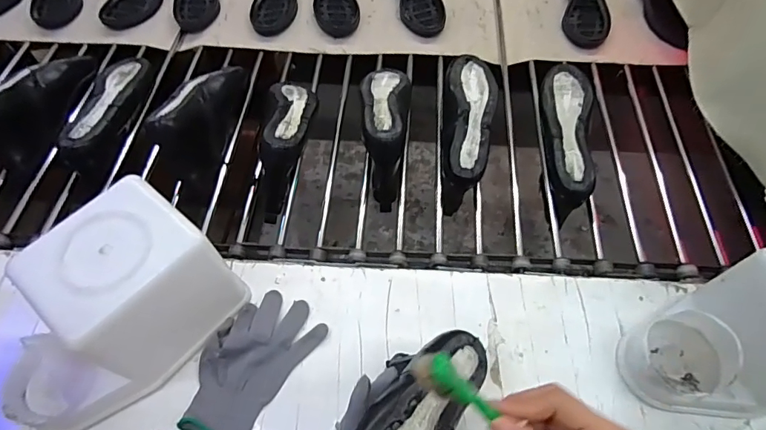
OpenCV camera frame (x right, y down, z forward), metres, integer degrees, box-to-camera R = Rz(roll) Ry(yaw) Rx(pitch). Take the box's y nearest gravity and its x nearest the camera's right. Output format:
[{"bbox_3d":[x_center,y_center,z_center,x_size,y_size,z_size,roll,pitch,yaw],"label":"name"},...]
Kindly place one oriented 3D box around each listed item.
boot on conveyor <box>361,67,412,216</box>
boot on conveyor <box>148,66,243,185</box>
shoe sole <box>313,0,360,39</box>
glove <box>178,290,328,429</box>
[{"bbox_3d":[0.000,-0.152,0.731,0.083,0.113,0.251,4,61,3],"label":"boot on conveyor"},{"bbox_3d":[-0.298,-0.155,0.729,0.085,0.120,0.233,5,61,4],"label":"boot on conveyor"},{"bbox_3d":[-0.100,-0.467,0.951,0.088,0.028,0.236,-5,60,-2],"label":"shoe sole"},{"bbox_3d":[-0.155,0.172,0.526,0.101,0.024,0.174,26,64,14],"label":"glove"}]

